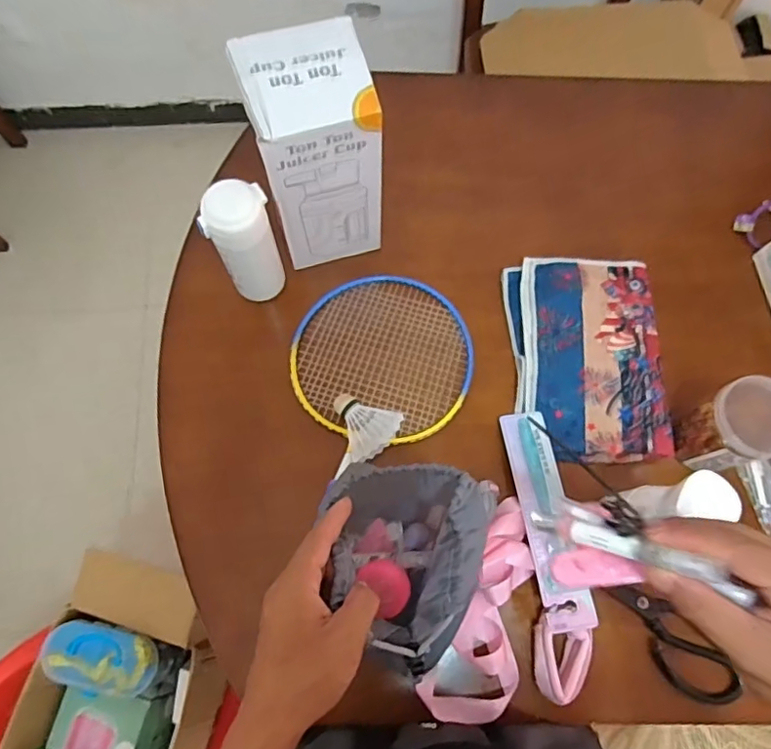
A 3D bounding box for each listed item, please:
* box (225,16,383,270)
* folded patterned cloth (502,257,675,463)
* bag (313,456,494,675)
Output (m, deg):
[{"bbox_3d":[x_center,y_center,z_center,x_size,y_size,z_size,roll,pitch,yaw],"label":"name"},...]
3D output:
[{"bbox_3d":[-0.077,-0.239,0.643,0.119,0.253,0.113,-20,74,-7],"label":"box"},{"bbox_3d":[0.248,-0.025,0.709,0.175,0.032,0.258,0,73,-1],"label":"folded patterned cloth"},{"bbox_3d":[0.015,0.155,0.488,0.124,0.157,0.140,14,73,3],"label":"bag"}]

